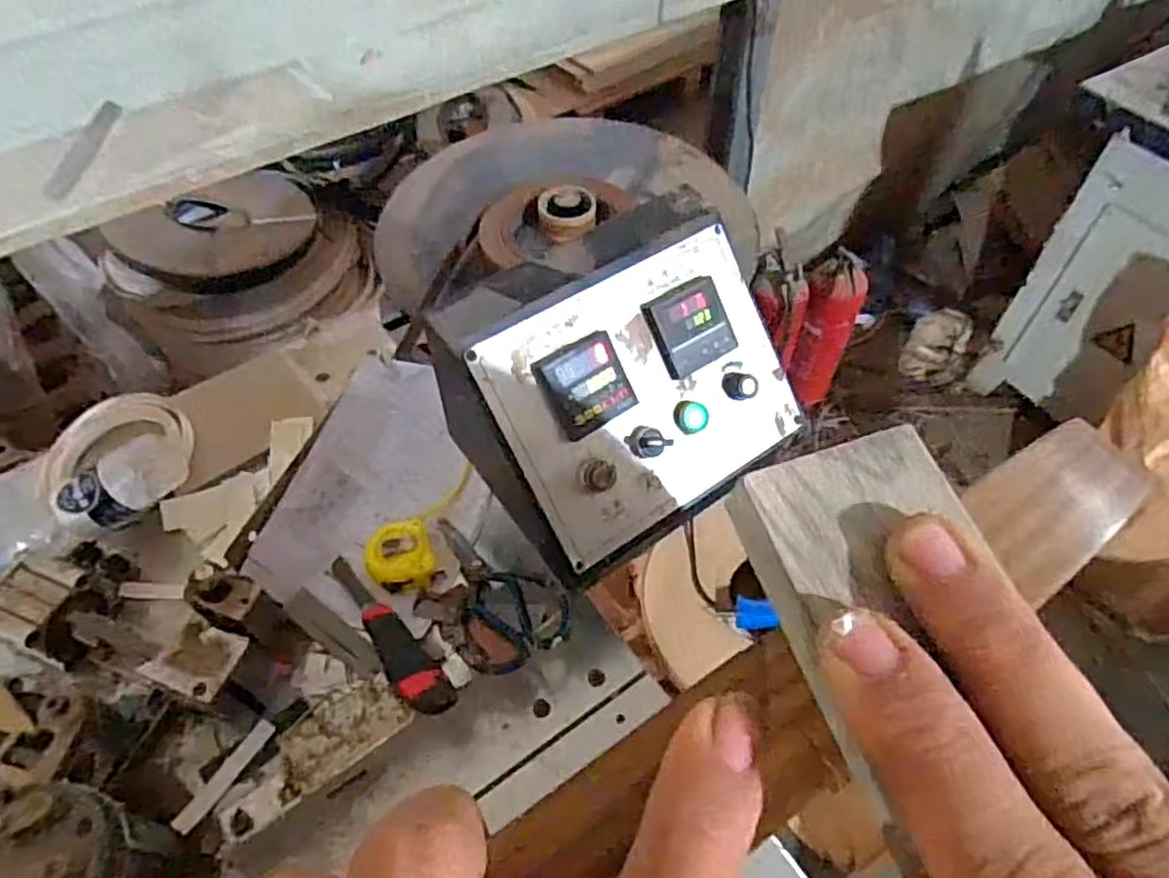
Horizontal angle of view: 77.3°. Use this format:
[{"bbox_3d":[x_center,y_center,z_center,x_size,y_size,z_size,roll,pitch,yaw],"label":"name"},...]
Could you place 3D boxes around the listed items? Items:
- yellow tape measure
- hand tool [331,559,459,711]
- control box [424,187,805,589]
[{"bbox_3d":[-0.179,0.088,0.791,0.071,0.055,0.154,8,54,7],"label":"yellow tape measure"},{"bbox_3d":[-0.195,0.181,0.707,0.038,0.034,0.227,-33,43,-22],"label":"hand tool"},{"bbox_3d":[0.043,-0.069,0.652,0.280,0.180,0.225,-26,57,-18],"label":"control box"}]

